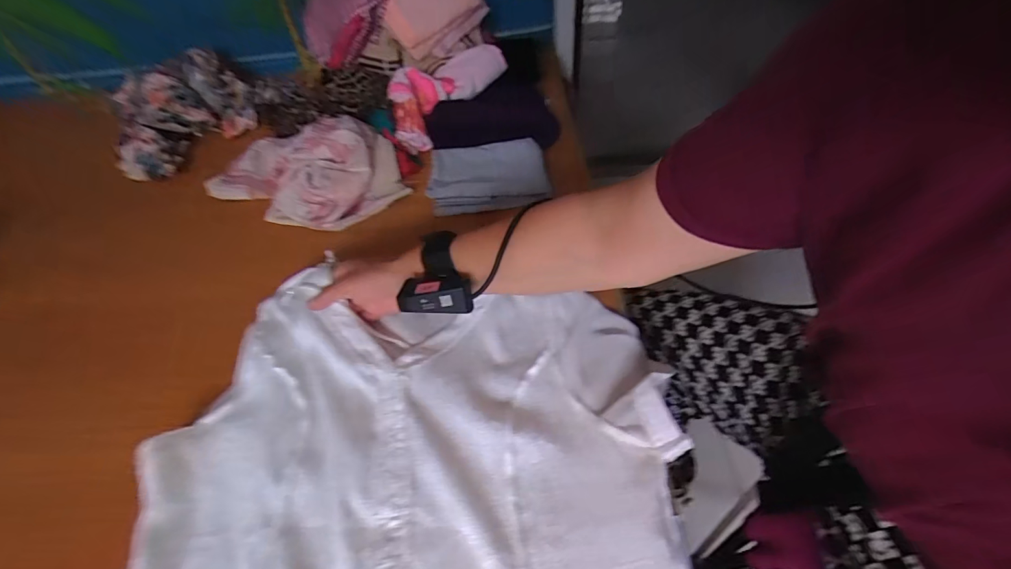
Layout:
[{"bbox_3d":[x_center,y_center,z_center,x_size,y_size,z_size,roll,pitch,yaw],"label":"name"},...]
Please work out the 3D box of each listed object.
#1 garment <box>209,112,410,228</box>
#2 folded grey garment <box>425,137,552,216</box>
[{"bbox_3d":[-0.315,-0.188,0.671,0.314,0.087,0.182,12,53,15],"label":"garment"},{"bbox_3d":[-0.028,-0.169,0.658,0.176,0.031,0.127,-8,50,-1],"label":"folded grey garment"}]

